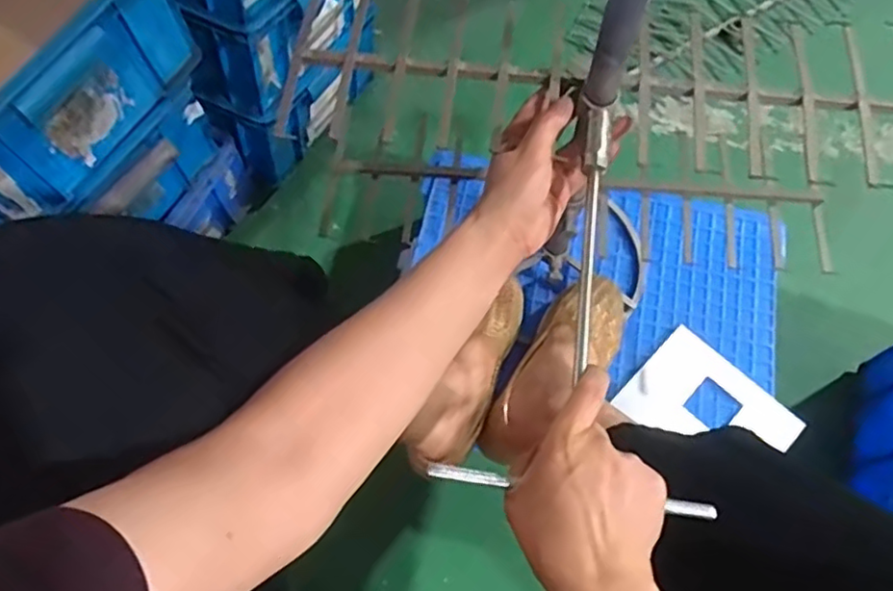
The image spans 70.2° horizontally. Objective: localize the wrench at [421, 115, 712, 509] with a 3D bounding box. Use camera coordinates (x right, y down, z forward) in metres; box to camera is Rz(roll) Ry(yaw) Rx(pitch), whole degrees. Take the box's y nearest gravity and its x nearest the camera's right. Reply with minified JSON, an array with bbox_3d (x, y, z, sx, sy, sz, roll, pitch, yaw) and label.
[{"bbox_3d":[0.111,0.000,0.449,0.178,0.017,0.291,12,73,4],"label":"wrench"}]

